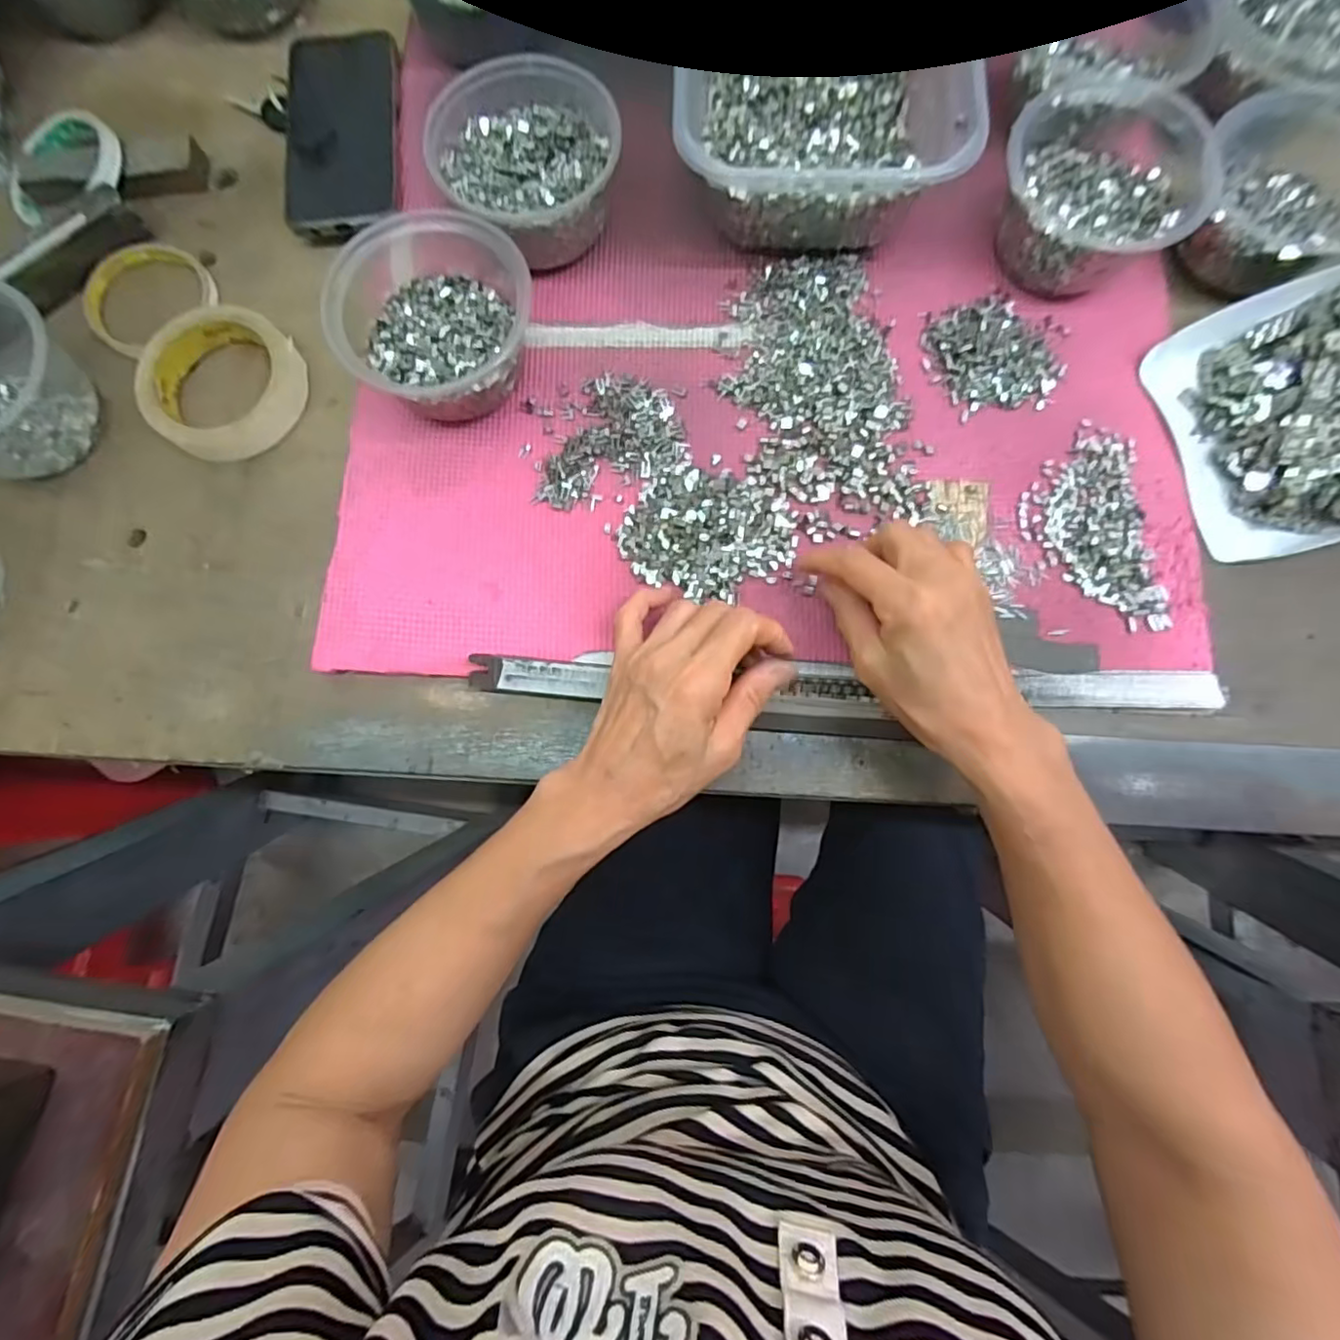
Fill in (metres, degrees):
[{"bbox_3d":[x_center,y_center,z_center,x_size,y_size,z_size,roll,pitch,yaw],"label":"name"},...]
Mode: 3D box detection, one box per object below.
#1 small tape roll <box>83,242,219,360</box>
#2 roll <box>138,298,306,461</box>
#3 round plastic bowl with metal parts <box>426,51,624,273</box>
[{"bbox_3d":[-0.363,-0.263,0.429,0.084,0.016,0.072,-34,81,-5],"label":"small tape roll"},{"bbox_3d":[-0.295,-0.189,0.403,0.104,0.022,0.096,0,79,1],"label":"roll"},{"bbox_3d":[-0.088,-0.315,0.398,0.109,0.060,0.111,0,79,1],"label":"round plastic bowl with metal parts"}]

